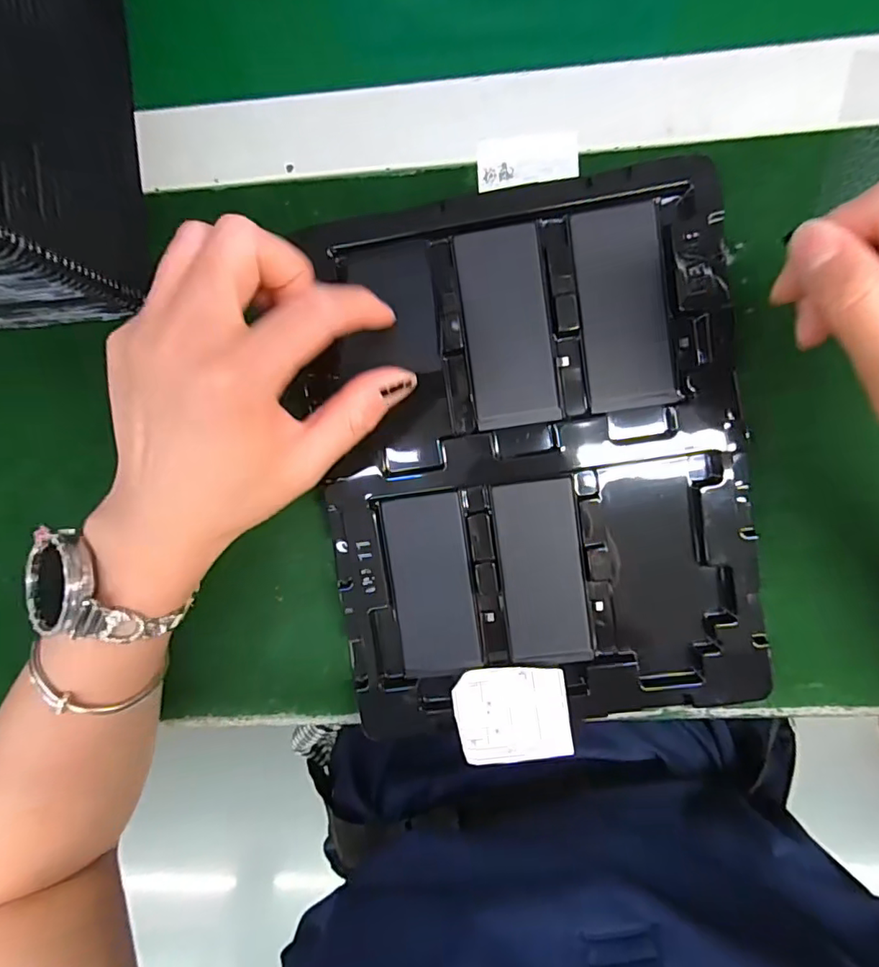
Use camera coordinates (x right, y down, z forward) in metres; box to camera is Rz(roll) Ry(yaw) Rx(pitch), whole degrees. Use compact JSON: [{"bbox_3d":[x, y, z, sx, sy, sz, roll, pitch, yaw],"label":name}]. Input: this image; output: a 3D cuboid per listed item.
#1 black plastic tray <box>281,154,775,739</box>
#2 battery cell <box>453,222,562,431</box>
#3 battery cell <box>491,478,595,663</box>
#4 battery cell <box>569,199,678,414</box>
[{"bbox_3d":[0.046,-0.009,0.289,0.217,0.013,0.273,-10,95,5],"label":"black plastic tray"},{"bbox_3d":[0.035,-0.080,0.285,0.043,0.004,0.099,-8,95,5],"label":"battery cell"},{"bbox_3d":[0.055,0.048,0.296,0.043,0.004,0.096,-7,95,5],"label":"battery cell"},{"bbox_3d":[0.093,-0.088,0.279,0.042,0.004,0.098,-8,95,5],"label":"battery cell"}]

